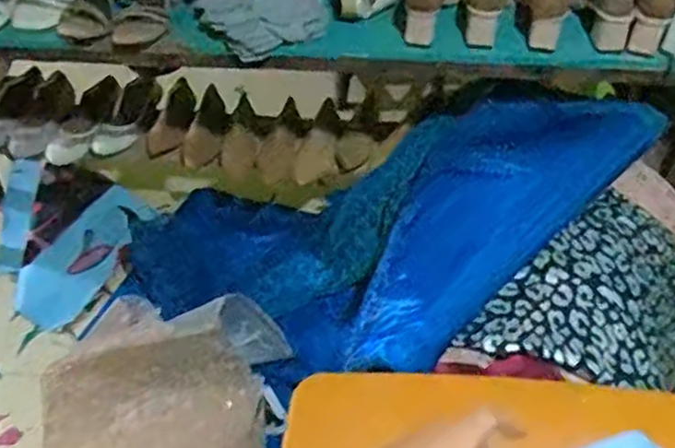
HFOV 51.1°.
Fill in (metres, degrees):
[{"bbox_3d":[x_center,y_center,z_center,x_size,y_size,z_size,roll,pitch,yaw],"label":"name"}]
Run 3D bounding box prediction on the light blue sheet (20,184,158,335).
[{"bbox_3d":[-0.566,0.058,1.599,0.172,0.074,0.377,22,51,16],"label":"light blue sheet"}]

